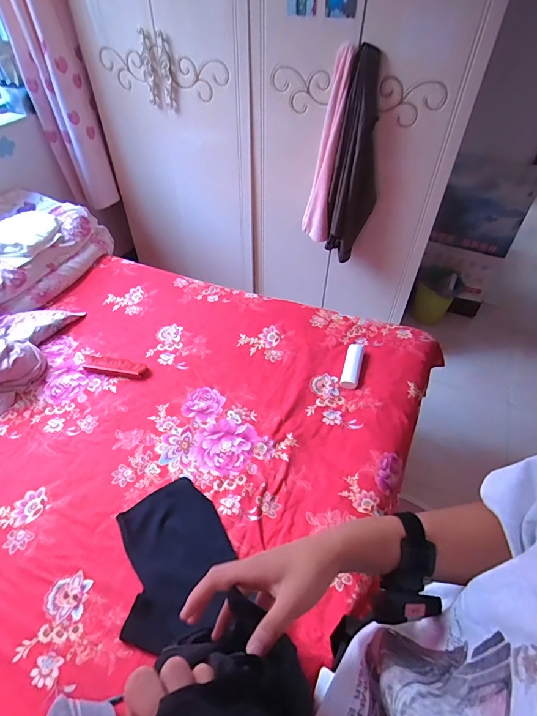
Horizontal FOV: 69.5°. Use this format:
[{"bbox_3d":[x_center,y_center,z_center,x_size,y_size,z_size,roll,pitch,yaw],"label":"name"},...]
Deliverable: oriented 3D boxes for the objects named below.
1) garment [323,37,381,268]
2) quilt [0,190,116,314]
[{"bbox_3d":[0.308,-0.666,1.376,0.156,0.653,0.108,9,48,9],"label":"garment"},{"bbox_3d":[-1.037,-0.446,1.584,0.500,0.210,0.594,18,50,16],"label":"quilt"}]

